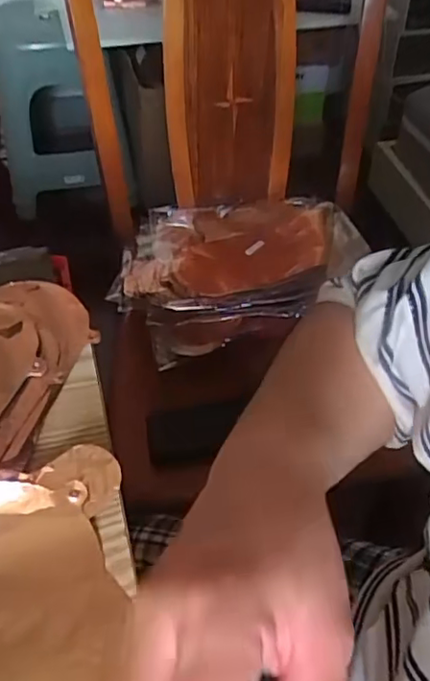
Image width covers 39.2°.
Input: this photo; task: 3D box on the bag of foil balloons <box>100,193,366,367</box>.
[{"bbox_3d":[0.032,-0.110,0.901,0.341,0.081,0.263,-8,47,-6],"label":"bag of foil balloons"}]

